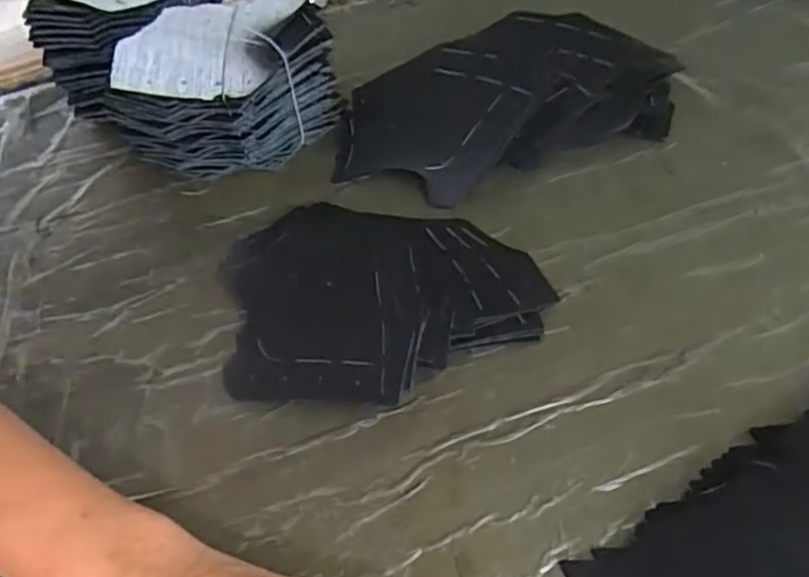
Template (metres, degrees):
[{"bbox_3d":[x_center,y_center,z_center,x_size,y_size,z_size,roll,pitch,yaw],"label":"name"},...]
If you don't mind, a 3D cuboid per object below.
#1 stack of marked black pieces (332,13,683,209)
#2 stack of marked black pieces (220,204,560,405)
[{"bbox_3d":[0.068,-0.143,0.492,0.254,0.054,0.134,-18,50,-11],"label":"stack of marked black pieces"},{"bbox_3d":[-0.013,0.004,0.384,0.184,0.031,0.135,-1,49,4],"label":"stack of marked black pieces"}]

